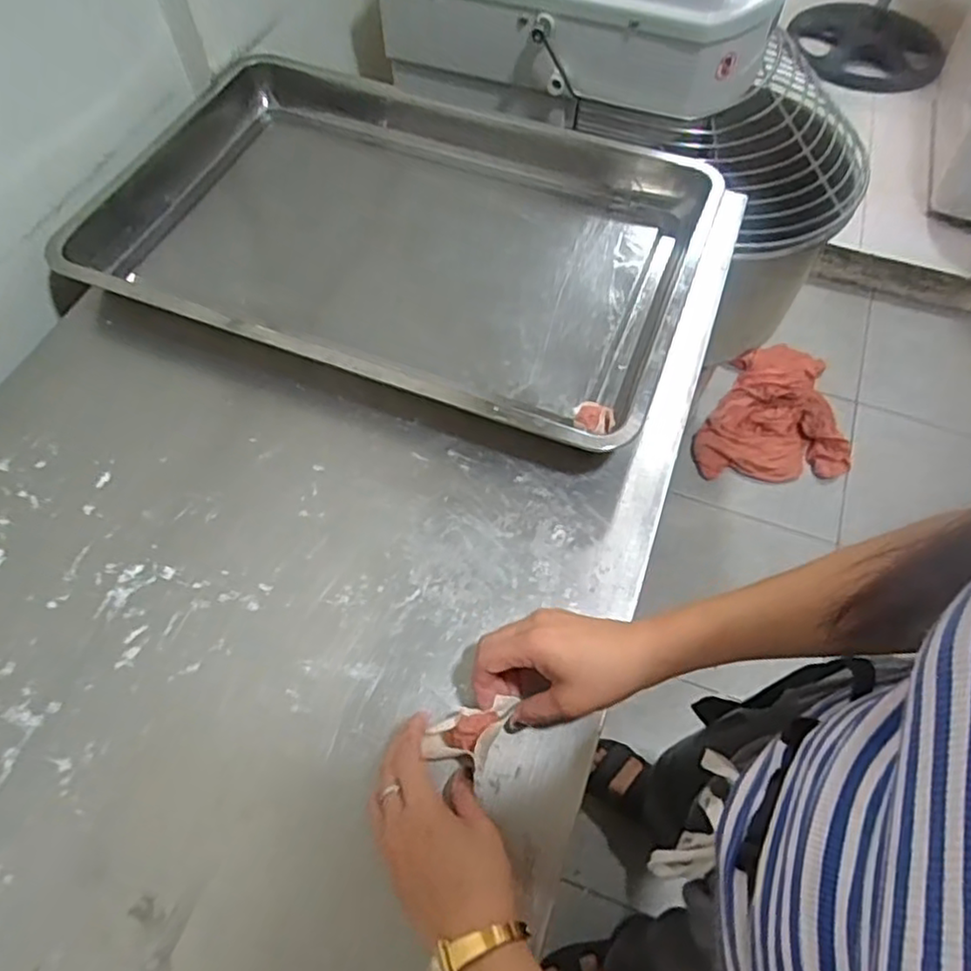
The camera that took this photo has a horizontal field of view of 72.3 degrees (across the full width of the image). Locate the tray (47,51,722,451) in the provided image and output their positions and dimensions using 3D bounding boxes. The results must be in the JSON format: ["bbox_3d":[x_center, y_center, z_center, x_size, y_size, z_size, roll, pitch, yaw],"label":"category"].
[{"bbox_3d":[-0.094,-0.268,0.694,0.634,0.052,0.403,20,61,11],"label":"tray"}]

